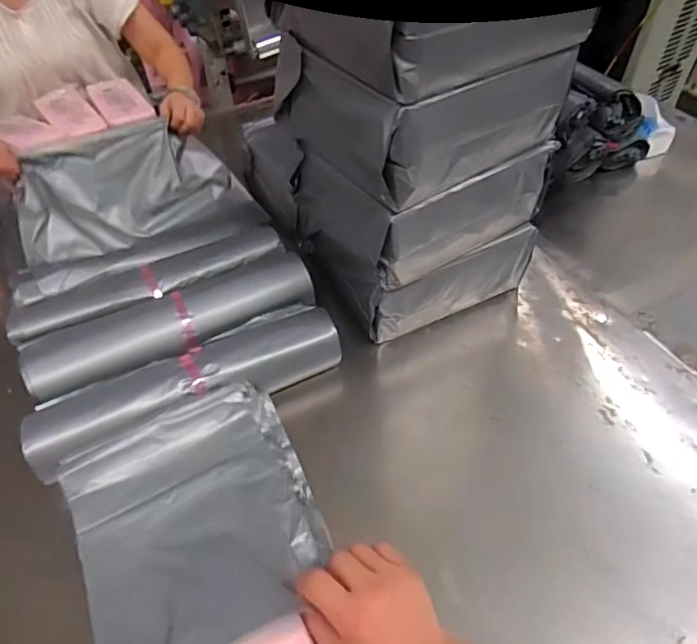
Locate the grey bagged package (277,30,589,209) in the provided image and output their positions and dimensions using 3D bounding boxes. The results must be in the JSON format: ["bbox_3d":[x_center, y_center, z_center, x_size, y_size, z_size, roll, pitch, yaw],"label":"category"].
[{"bbox_3d":[0.079,-0.285,0.666,0.263,0.116,0.268,-31,55,-24],"label":"grey bagged package"}]

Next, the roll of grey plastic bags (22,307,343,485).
[{"bbox_3d":[-0.208,0.082,0.699,0.400,0.059,0.106,-23,53,-19],"label":"roll of grey plastic bags"}]

